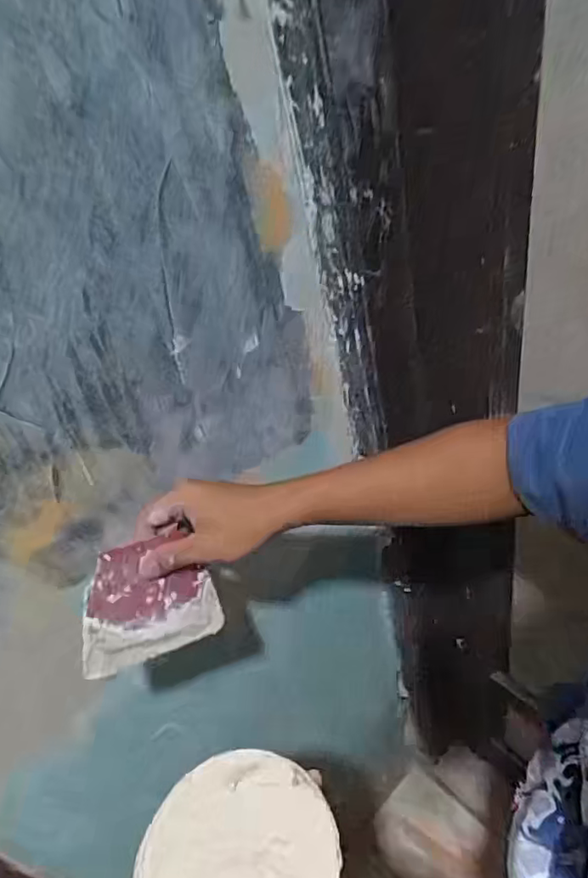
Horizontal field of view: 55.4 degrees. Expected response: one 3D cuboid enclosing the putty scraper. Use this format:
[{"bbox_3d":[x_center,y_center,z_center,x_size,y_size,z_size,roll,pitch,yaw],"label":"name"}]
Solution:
[{"bbox_3d":[-0.123,0.137,0.482,0.118,0.106,0.008,-13,10,-28],"label":"putty scraper"}]

